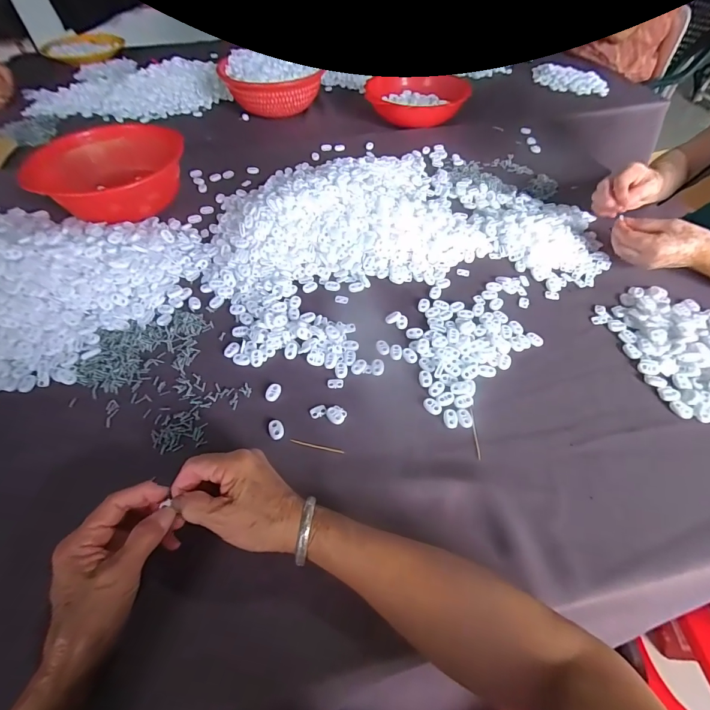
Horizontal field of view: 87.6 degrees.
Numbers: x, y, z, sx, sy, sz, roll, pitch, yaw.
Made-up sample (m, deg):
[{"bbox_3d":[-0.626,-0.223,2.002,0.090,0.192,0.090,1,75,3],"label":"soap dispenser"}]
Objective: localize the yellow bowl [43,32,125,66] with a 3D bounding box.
[{"bbox_3d":[-0.892,-1.018,1.222,0.238,0.038,0.242,-25,57,-17],"label":"yellow bowl"}]

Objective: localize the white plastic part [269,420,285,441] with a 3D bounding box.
[{"bbox_3d":[-0.087,0.083,0.410,0.015,0.006,0.023,-17,55,-12],"label":"white plastic part"}]

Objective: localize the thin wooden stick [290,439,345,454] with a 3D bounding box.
[{"bbox_3d":[-0.041,0.100,0.403,0.060,0.004,0.005,10,54,8],"label":"thin wooden stick"}]

